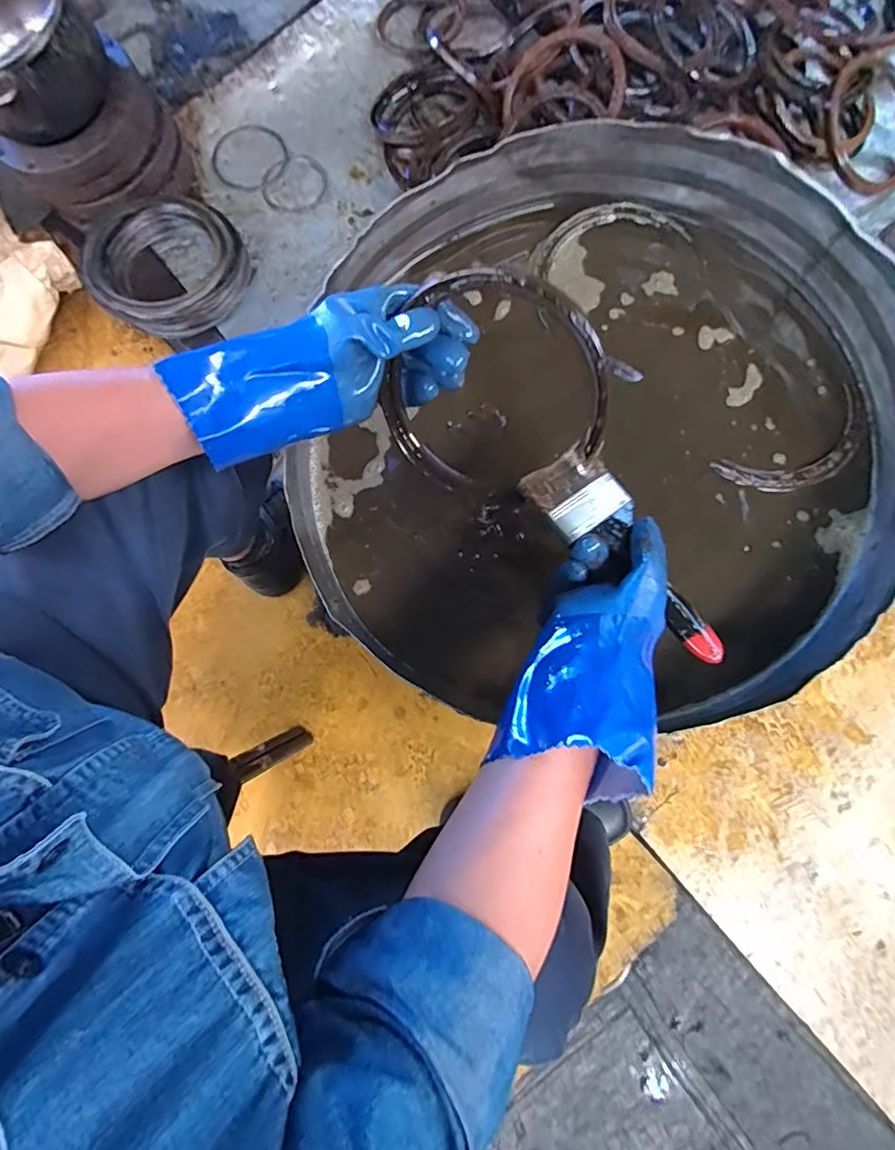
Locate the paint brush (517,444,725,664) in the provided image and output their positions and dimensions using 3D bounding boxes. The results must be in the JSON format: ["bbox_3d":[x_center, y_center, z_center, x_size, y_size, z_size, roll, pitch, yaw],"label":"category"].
[{"bbox_3d":[0.138,-0.013,0.421,0.065,0.012,0.190,-36,82,-6],"label":"paint brush"}]

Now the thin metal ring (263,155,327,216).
[{"bbox_3d":[-0.246,-0.633,0.896,0.098,0.006,0.108,44,88,4],"label":"thin metal ring"}]

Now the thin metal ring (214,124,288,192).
[{"bbox_3d":[-0.323,-0.684,0.907,0.122,0.006,0.121,-1,81,4],"label":"thin metal ring"}]

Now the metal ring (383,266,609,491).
[{"bbox_3d":[0.027,-0.146,0.425,0.177,0.157,0.013,-10,34,29],"label":"metal ring"}]

